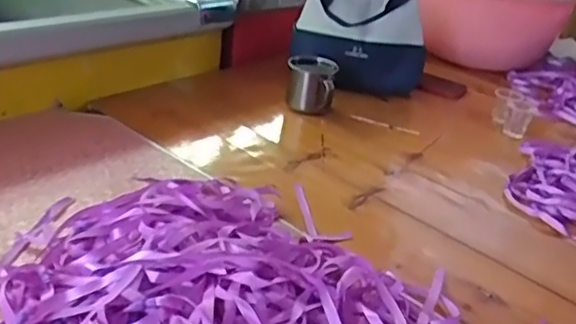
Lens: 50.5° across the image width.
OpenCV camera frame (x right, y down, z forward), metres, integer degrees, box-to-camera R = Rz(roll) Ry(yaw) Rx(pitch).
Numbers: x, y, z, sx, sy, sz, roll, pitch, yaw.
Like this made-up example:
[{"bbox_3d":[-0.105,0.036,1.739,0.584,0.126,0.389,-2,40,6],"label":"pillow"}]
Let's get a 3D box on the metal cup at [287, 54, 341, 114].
[{"bbox_3d":[0.039,-0.135,1.045,0.081,0.073,0.080,6,29,-3],"label":"metal cup"}]

